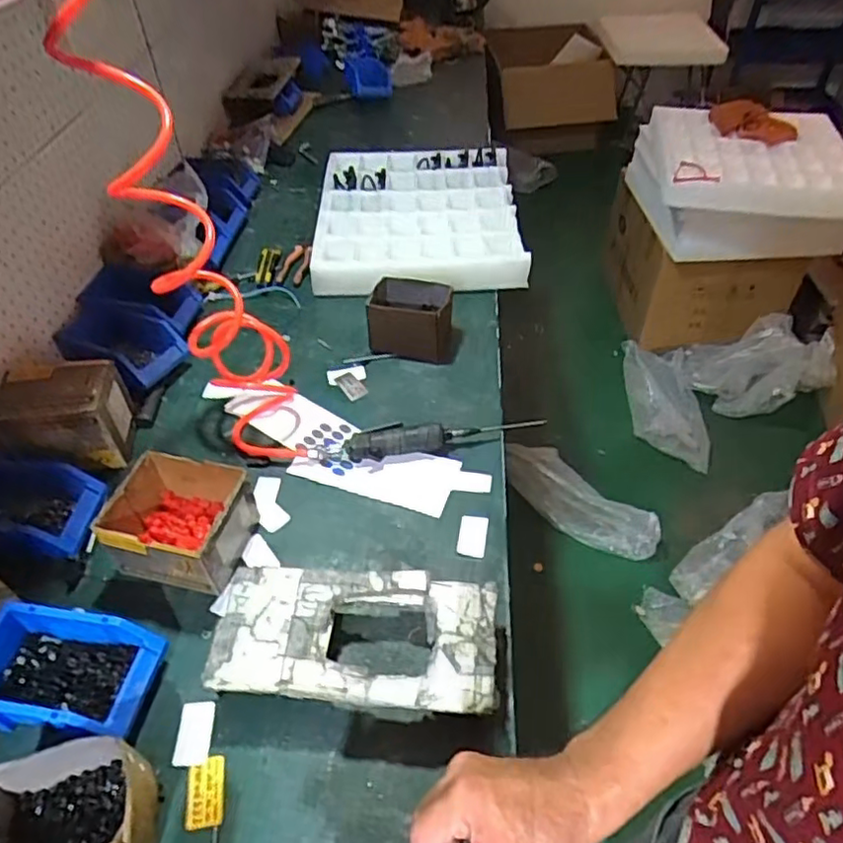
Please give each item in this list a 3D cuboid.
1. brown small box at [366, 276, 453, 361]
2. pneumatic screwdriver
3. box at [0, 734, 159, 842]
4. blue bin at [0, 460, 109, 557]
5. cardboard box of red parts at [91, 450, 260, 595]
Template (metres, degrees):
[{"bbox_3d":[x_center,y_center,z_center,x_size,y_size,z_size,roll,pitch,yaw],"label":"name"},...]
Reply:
[{"bbox_3d":[-0.018,-0.184,1.127,0.143,0.106,0.107,5,46,7],"label":"brown small box"},{"bbox_3d":[0.009,0.026,0.962,0.362,0.042,0.057,-5,46,-3],"label":"pneumatic screwdriver"},{"bbox_3d":[-0.332,0.375,0.591,0.152,0.077,0.111,-14,47,-12],"label":"box"},{"bbox_3d":[-0.534,0.122,0.837,0.178,0.083,0.140,0,46,1],"label":"blue bin"},{"bbox_3d":[-0.313,0.129,0.816,0.154,0.093,0.138,7,47,8],"label":"cardboard box of red parts"}]

